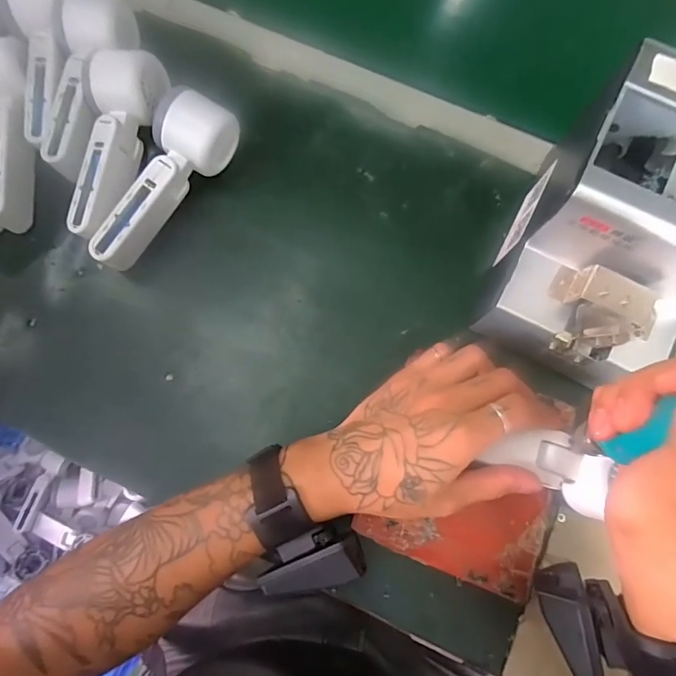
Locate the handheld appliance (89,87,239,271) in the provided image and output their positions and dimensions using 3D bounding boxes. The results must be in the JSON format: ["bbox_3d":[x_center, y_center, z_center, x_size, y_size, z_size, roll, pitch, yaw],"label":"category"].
[{"bbox_3d":[-0.151,-0.133,0.381,0.057,0.046,0.164,37,81,7],"label":"handheld appliance"}]

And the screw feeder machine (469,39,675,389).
[{"bbox_3d":[0.201,-0.068,0.323,0.120,0.140,0.169,28,80,6],"label":"screw feeder machine"}]

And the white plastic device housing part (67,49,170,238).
[{"bbox_3d":[-0.201,-0.169,0.382,0.058,0.046,0.166,18,79,4],"label":"white plastic device housing part"}]

